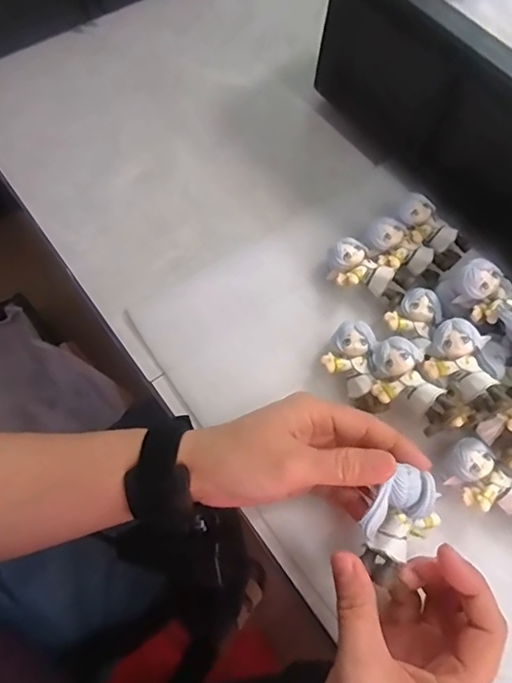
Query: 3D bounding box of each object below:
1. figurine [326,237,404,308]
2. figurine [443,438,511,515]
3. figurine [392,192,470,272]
[{"bbox_3d":[0.077,-0.044,0.369,0.031,0.030,0.057,-41,73,-18],"label":"figurine"},{"bbox_3d":[0.142,0.090,0.313,0.061,0.030,0.031,39,70,14],"label":"figurine"},{"bbox_3d":[0.128,-0.080,0.386,0.032,0.021,0.062,-35,72,-16],"label":"figurine"}]

